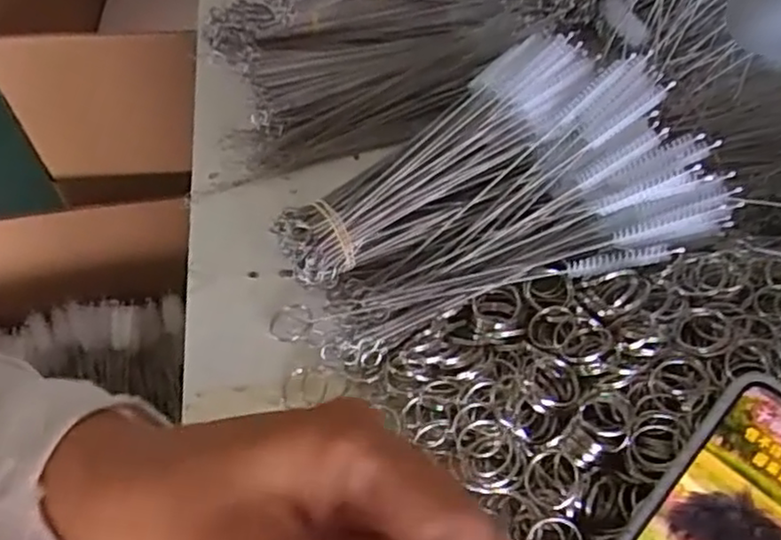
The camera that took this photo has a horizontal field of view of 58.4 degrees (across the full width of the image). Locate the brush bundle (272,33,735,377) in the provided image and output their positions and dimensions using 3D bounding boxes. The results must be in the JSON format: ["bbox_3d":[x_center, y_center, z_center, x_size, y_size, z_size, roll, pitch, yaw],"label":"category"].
[{"bbox_3d":[0.050,-0.049,0.378,0.225,0.054,0.149,-16,55,-11],"label":"brush bundle"}]

